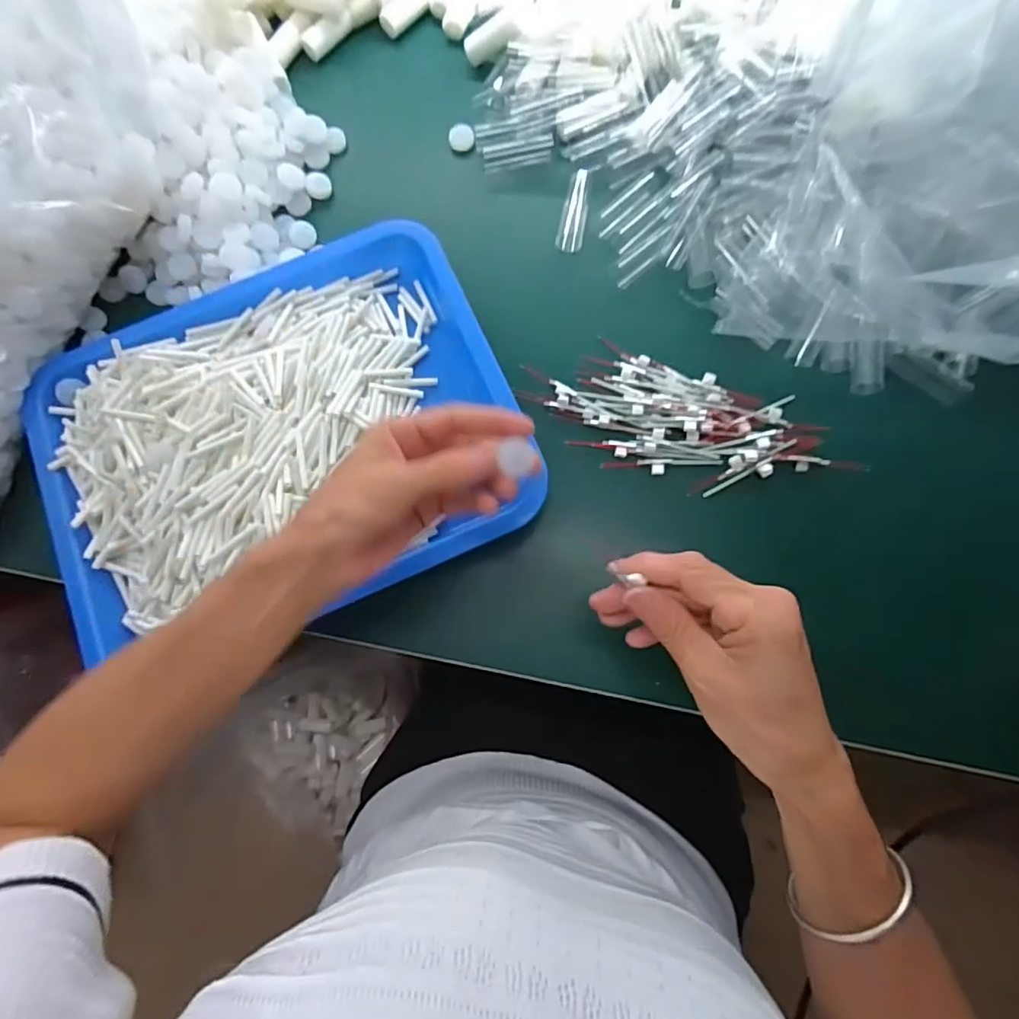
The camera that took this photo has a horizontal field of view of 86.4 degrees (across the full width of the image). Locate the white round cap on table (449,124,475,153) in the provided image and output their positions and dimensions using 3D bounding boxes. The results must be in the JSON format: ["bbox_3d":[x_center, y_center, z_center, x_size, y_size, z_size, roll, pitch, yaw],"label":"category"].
[{"bbox_3d":[-0.041,-0.317,0.462,0.021,0.012,0.017,-2,78,2],"label":"white round cap on table"}]

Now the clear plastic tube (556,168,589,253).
[{"bbox_3d":[0.053,-0.238,0.434,0.021,0.018,0.063,12,79,5],"label":"clear plastic tube"}]

